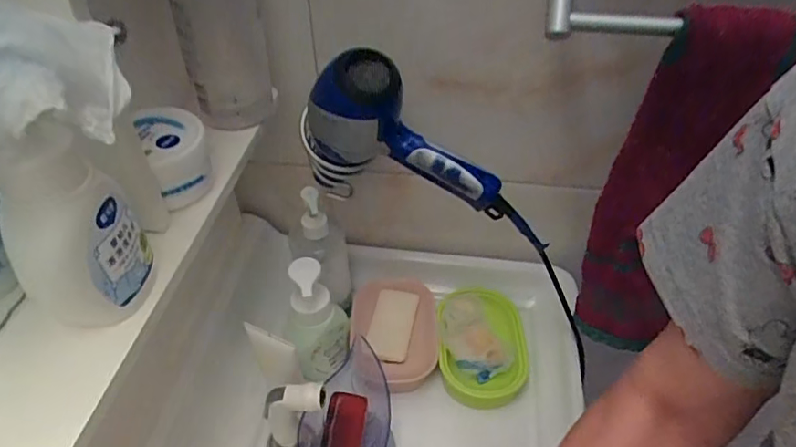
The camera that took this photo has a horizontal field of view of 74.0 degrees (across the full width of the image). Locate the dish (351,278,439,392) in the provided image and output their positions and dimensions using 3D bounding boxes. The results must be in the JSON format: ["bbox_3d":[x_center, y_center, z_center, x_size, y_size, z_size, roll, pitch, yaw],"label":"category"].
[{"bbox_3d":[-0.004,0.139,0.663,0.106,0.034,0.160,1,43,1],"label":"dish"}]

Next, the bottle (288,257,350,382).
[{"bbox_3d":[-0.092,0.109,0.606,0.061,0.153,0.063,0,43,0],"label":"bottle"}]

